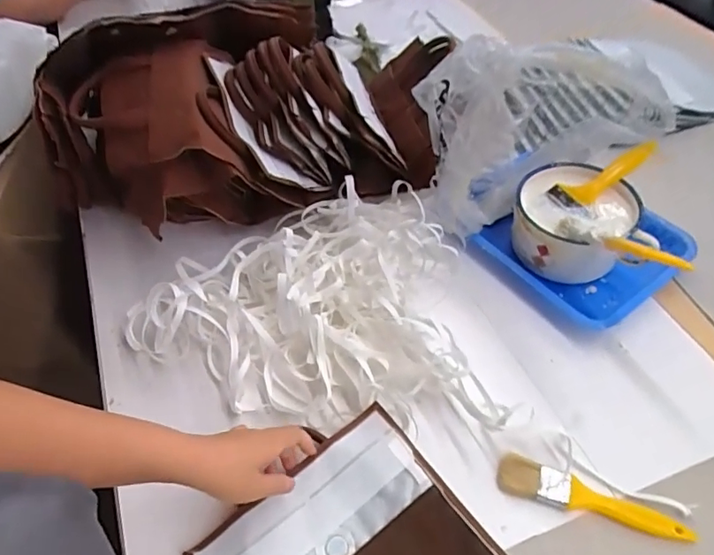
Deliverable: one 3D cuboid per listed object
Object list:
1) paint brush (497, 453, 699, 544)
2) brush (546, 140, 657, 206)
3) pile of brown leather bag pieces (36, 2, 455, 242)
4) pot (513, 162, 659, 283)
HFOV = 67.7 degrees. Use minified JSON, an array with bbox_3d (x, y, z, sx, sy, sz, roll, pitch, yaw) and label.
[{"bbox_3d":[0.228,0.215,0.515,0.178,0.008,0.035,14,52,13],"label":"paint brush"},{"bbox_3d":[0.316,-0.128,0.676,0.128,0.019,0.039,-31,51,12],"label":"brush"},{"bbox_3d":[-0.149,-0.234,0.749,0.495,0.204,0.286,-8,50,-4],"label":"pile of brown leather bag pieces"},{"bbox_3d":[0.282,-0.062,0.683,0.161,0.101,0.137,24,55,20],"label":"pot"}]

